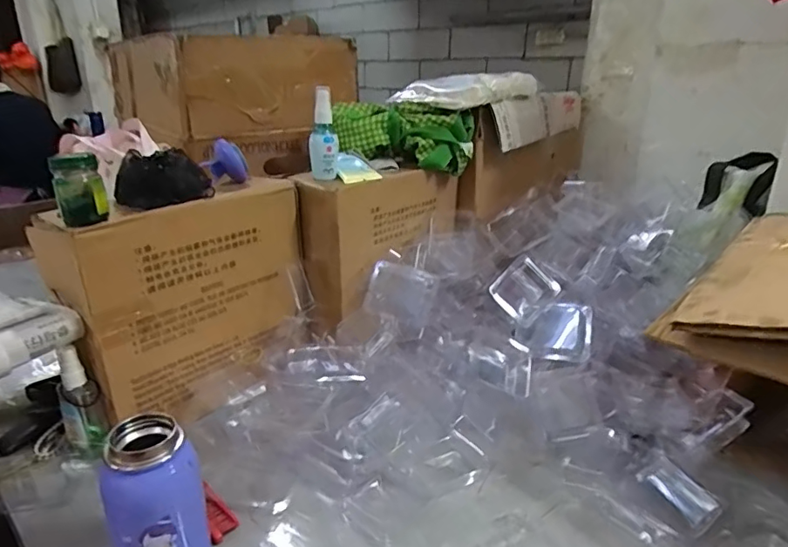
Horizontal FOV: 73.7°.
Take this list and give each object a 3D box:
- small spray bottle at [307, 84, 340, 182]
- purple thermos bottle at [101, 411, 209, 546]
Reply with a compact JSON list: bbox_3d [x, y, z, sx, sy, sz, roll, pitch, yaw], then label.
[{"bbox_3d":[-0.097,-0.190,0.716,0.039,0.120,0.027,-2,21,-5],"label":"small spray bottle"},{"bbox_3d":[-0.198,0.195,0.442,0.070,0.138,0.063,-9,23,-24],"label":"purple thermos bottle"}]

